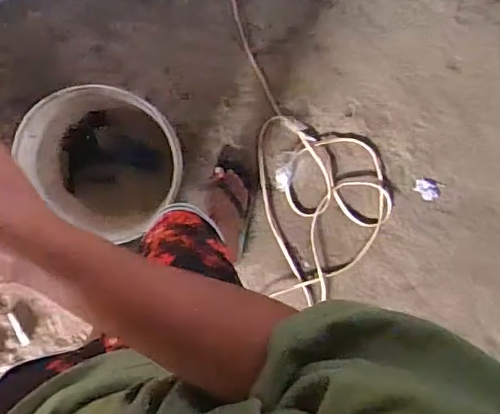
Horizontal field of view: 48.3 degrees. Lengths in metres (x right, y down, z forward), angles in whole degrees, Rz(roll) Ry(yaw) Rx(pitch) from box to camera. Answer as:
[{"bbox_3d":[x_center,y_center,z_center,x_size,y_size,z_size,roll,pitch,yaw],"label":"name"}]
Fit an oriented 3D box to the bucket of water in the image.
[{"bbox_3d":[-0.294,-0.098,1.135,0.251,0.307,0.286,-41,103,-8],"label":"bucket of water"}]

